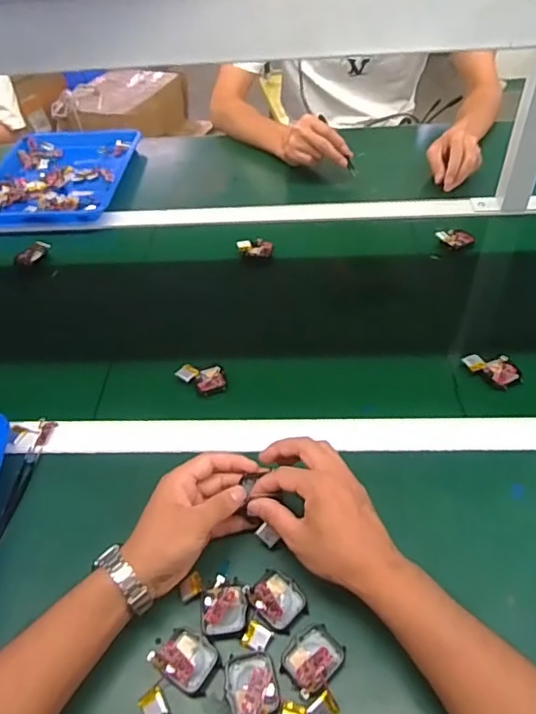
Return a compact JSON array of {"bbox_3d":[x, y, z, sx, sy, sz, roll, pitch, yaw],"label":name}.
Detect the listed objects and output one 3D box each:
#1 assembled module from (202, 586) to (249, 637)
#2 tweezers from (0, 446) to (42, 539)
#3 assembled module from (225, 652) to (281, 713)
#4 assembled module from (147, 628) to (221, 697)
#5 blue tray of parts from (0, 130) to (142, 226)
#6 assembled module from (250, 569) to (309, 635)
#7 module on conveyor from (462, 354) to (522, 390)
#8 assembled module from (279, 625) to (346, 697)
[{"bbox_3d":[-0.036,0.212,0.454,0.038,0.010,0.038,-8,47,-2],"label":"assembled module"},{"bbox_3d":[-0.257,0.141,0.549,0.016,0.010,0.122,0,47,6],"label":"tweezers"},{"bbox_3d":[-0.012,0.254,0.415,0.040,0.011,0.049,-10,47,-4],"label":"assembled module"},{"bbox_3d":[-0.065,0.240,0.434,0.048,0.013,0.039,23,53,24],"label":"assembled module"},{"bbox_3d":[-0.383,-0.343,0.998,0.247,0.032,0.309,-2,47,4],"label":"blue tray of parts"},{"bbox_3d":[0.009,0.204,0.456,0.040,0.016,0.043,-37,55,-26],"label":"assembled module"},{"bbox_3d":[0.259,0.012,0.622,0.061,0.018,0.036,29,56,28],"label":"module on conveyor"},{"bbox_3d":[0.035,0.236,0.426,0.047,0.010,0.038,-34,53,-24],"label":"assembled module"}]

